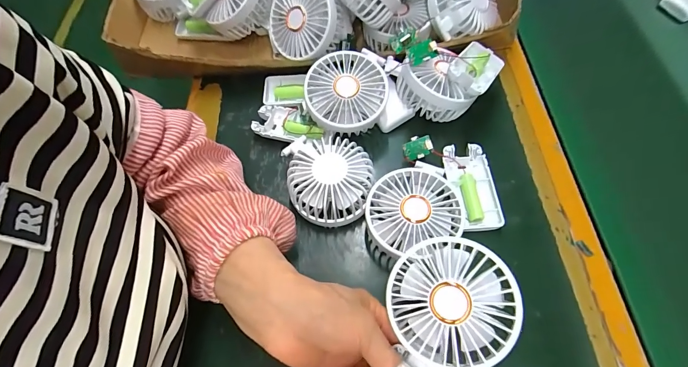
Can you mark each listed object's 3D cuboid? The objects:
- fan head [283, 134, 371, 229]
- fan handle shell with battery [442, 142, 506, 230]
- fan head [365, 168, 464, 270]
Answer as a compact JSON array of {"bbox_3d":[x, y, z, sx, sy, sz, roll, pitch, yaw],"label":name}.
[{"bbox_3d":[-0.015,-0.006,0.344,0.084,0.047,0.095,-9,63,-3],"label":"fan head"},{"bbox_3d":[0.131,0.004,0.348,0.042,0.016,0.093,-5,63,-1],"label":"fan handle shell with battery"},{"bbox_3d":[0.063,0.032,0.322,0.088,0.045,0.083,-21,64,-9],"label":"fan head"}]

